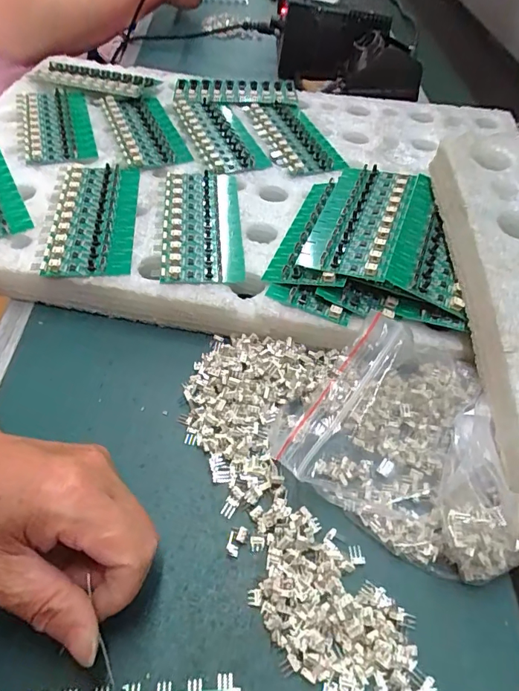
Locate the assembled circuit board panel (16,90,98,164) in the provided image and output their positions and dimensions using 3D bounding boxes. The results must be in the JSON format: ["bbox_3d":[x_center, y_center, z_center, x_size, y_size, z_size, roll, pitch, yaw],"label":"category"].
[{"bbox_3d":[-0.203,-0.221,0.457,0.066,0.007,0.137,-11,53,-19],"label":"assembled circuit board panel"}]

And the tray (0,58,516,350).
[{"bbox_3d":[-0.030,-0.166,0.440,0.515,0.062,0.366,10,50,4],"label":"tray"}]

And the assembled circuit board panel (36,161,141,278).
[{"bbox_3d":[-0.132,-0.106,0.370,0.061,0.008,0.136,-2,51,-6],"label":"assembled circuit board panel"}]

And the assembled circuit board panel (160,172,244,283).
[{"bbox_3d":[-0.047,-0.102,0.374,0.060,0.010,0.137,-1,51,-5],"label":"assembled circuit board panel"}]

